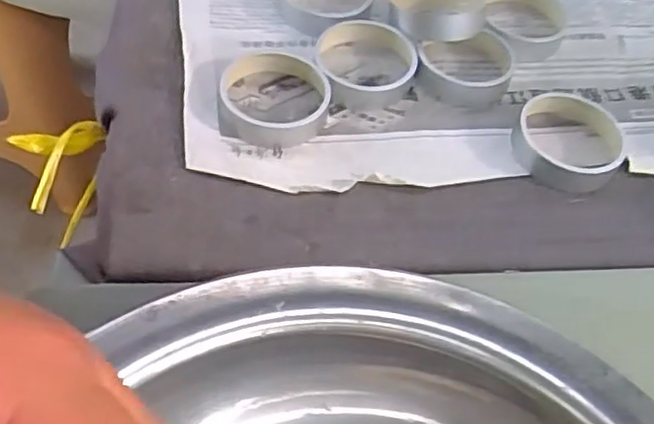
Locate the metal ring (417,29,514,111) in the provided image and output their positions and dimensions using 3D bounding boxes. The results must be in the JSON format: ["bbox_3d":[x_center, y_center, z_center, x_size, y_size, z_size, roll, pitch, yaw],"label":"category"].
[{"bbox_3d":[0.092,-0.099,0.434,0.063,0.024,0.063,3,55,-4],"label":"metal ring"}]

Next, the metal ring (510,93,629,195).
[{"bbox_3d":[0.149,-0.045,0.402,0.064,0.020,0.069,3,55,-4],"label":"metal ring"}]

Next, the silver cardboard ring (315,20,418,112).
[{"bbox_3d":[0.028,-0.098,0.429,0.061,0.020,0.068,-4,56,-8],"label":"silver cardboard ring"}]

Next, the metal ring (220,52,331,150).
[{"bbox_3d":[-0.032,-0.072,0.404,0.066,0.016,0.069,3,55,-4],"label":"metal ring"}]

